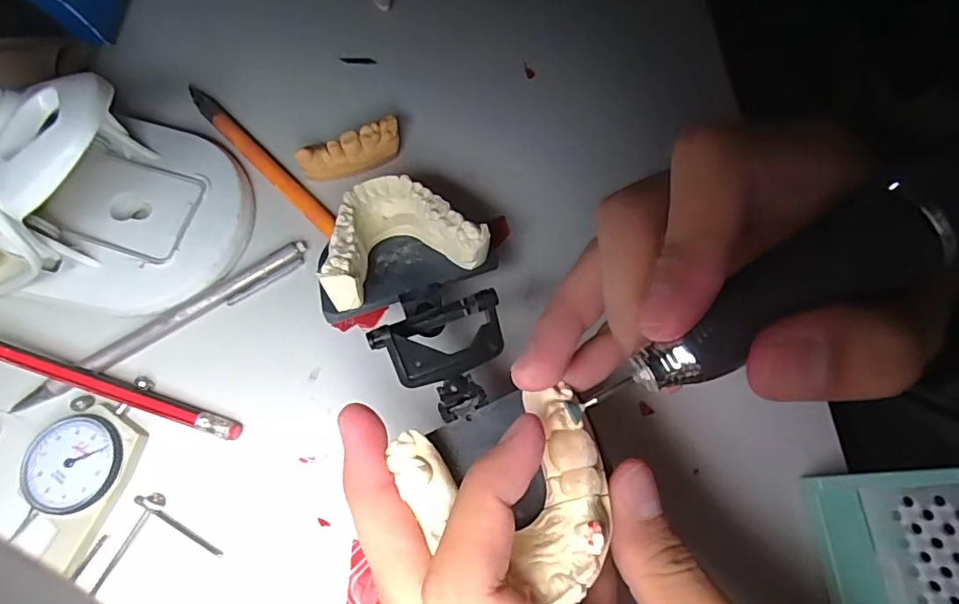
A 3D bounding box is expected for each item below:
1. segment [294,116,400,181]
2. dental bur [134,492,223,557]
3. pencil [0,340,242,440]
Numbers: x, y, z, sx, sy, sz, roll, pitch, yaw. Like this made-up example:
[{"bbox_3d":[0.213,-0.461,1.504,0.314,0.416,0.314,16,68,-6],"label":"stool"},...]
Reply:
[{"bbox_3d":[-0.062,-0.072,0.254,0.049,0.018,0.013,-21,70,-5],"label":"segment"},{"bbox_3d":[-0.120,0.088,0.210,0.043,0.004,0.007,27,73,12],"label":"dental bur"},{"bbox_3d":[-0.162,0.035,0.222,0.129,0.012,0.008,16,72,8],"label":"pencil"}]

